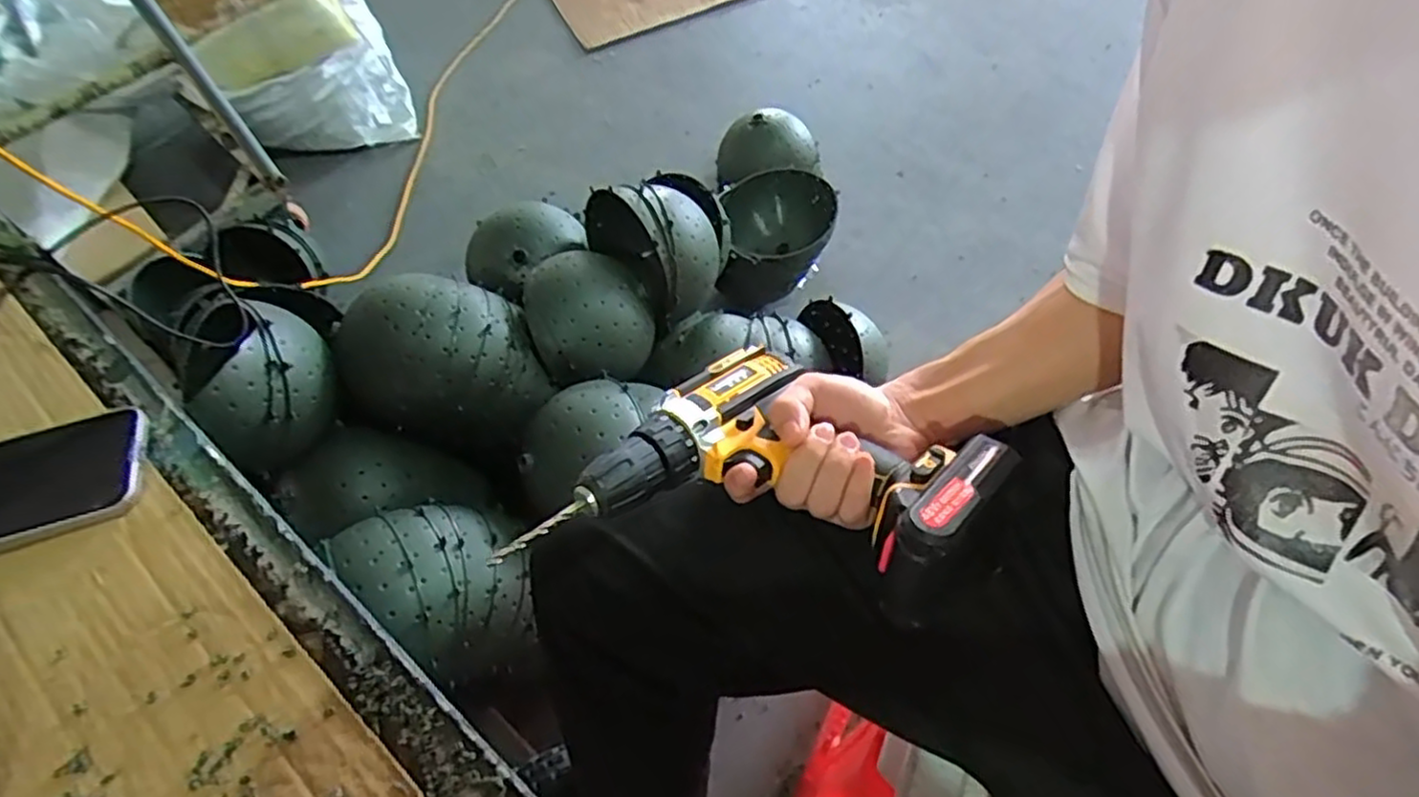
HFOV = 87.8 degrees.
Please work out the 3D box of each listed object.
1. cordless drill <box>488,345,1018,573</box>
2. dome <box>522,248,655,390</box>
[{"bbox_3d":[0.030,0.060,0.425,0.195,0.060,0.225,34,64,25],"label":"cordless drill"},{"bbox_3d":[-0.170,-0.113,1.024,0.165,0.100,0.175,-3,57,5],"label":"dome"}]

